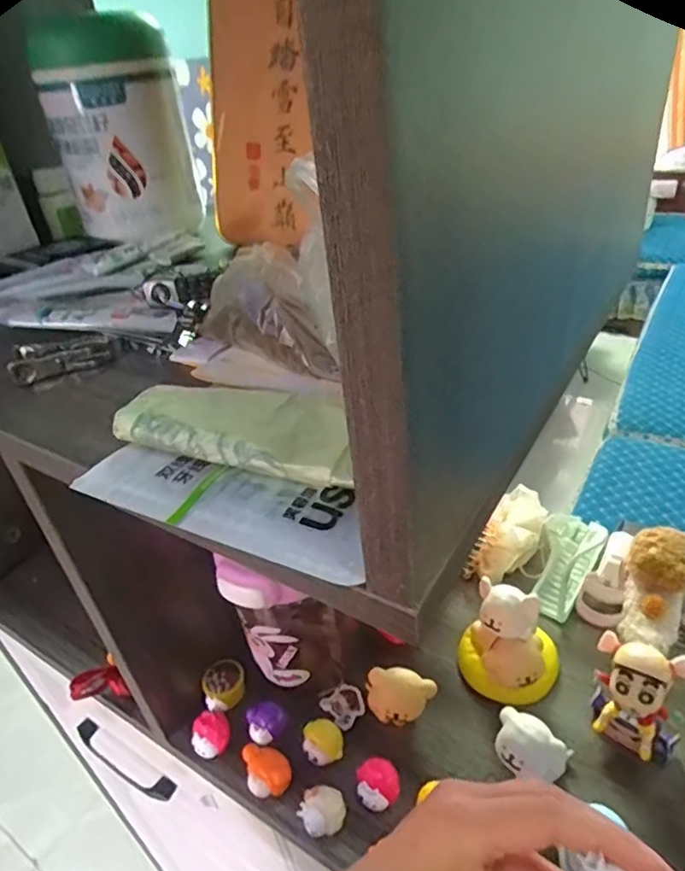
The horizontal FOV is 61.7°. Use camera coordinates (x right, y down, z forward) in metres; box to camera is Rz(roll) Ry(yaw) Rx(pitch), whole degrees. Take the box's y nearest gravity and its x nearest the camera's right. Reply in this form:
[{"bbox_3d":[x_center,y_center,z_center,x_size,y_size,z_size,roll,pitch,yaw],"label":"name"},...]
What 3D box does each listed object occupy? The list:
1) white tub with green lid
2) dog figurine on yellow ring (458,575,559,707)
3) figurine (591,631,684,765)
[{"bbox_3d":[-0.182,-0.249,0.473,0.093,0.156,0.089,-5,34,3],"label":"white tub with green lid"},{"bbox_3d":[0.126,0.157,0.435,0.071,0.068,0.061,7,37,19],"label":"dog figurine on yellow ring"},{"bbox_3d":[0.198,0.176,0.387,0.055,0.061,0.043,15,40,29],"label":"figurine"}]

